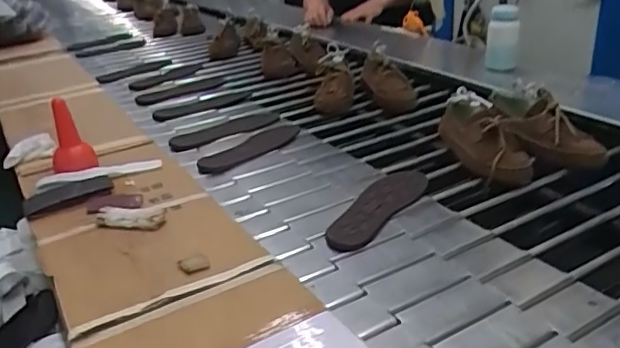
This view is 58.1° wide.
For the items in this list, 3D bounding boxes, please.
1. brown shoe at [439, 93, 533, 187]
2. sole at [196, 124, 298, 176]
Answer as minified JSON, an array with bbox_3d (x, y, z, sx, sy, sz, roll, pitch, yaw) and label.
[{"bbox_3d":[0.304,-0.073,1.014,0.095,0.086,0.272,-8,26,-8],"label":"brown shoe"},{"bbox_3d":[-0.117,-0.052,1.143,0.086,0.017,0.263,24,33,39],"label":"sole"}]

